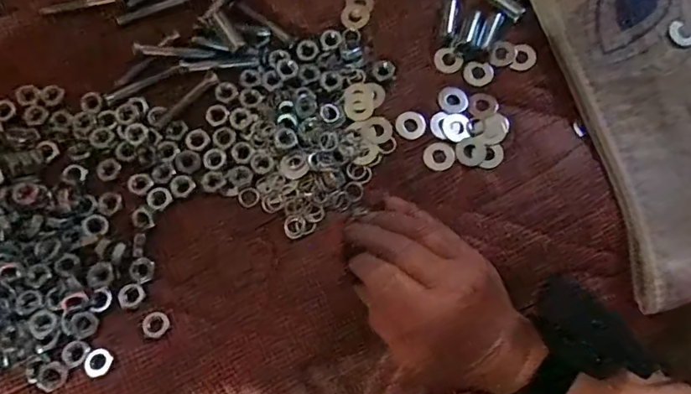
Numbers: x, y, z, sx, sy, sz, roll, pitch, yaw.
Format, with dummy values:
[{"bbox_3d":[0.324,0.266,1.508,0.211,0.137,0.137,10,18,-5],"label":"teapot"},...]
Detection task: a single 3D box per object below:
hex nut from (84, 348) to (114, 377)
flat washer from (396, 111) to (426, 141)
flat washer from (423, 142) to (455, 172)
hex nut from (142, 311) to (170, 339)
[{"bbox_3d":[-0.154,0.103,0.319,0.016,0.004,0.017,21,78,5],"label":"hex nut"},{"bbox_3d":[0.047,-0.051,0.367,0.020,0.004,0.022,0,77,0],"label":"flat washer"},{"bbox_3d":[0.066,-0.028,0.359,0.020,0.004,0.023,40,80,9],"label":"flat washer"},{"bbox_3d":[-0.122,0.082,0.329,0.015,0.005,0.017,-24,78,-5],"label":"hex nut"}]

